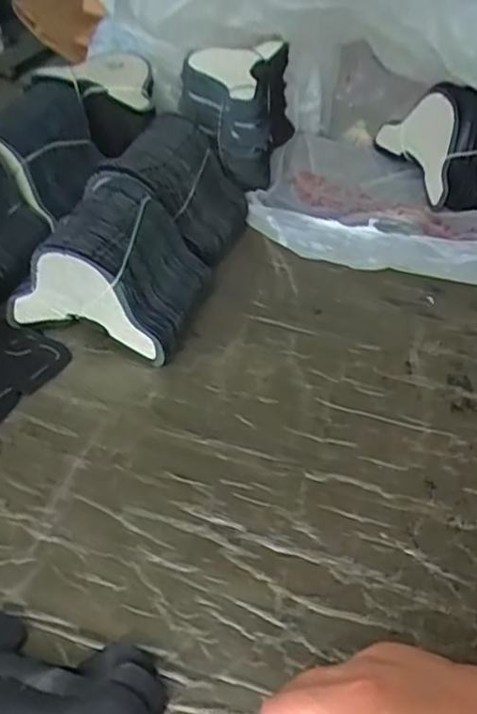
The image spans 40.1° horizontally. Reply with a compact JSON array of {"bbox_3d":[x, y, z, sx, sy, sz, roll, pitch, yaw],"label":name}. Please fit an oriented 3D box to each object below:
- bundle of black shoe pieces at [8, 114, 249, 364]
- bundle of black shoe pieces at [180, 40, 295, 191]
[{"bbox_3d":[-0.082,-0.111,0.550,0.128,0.108,0.203,14,46,13],"label":"bundle of black shoe pieces"},{"bbox_3d":[0.001,-0.241,0.642,0.108,0.099,0.132,1,44,-1],"label":"bundle of black shoe pieces"}]

